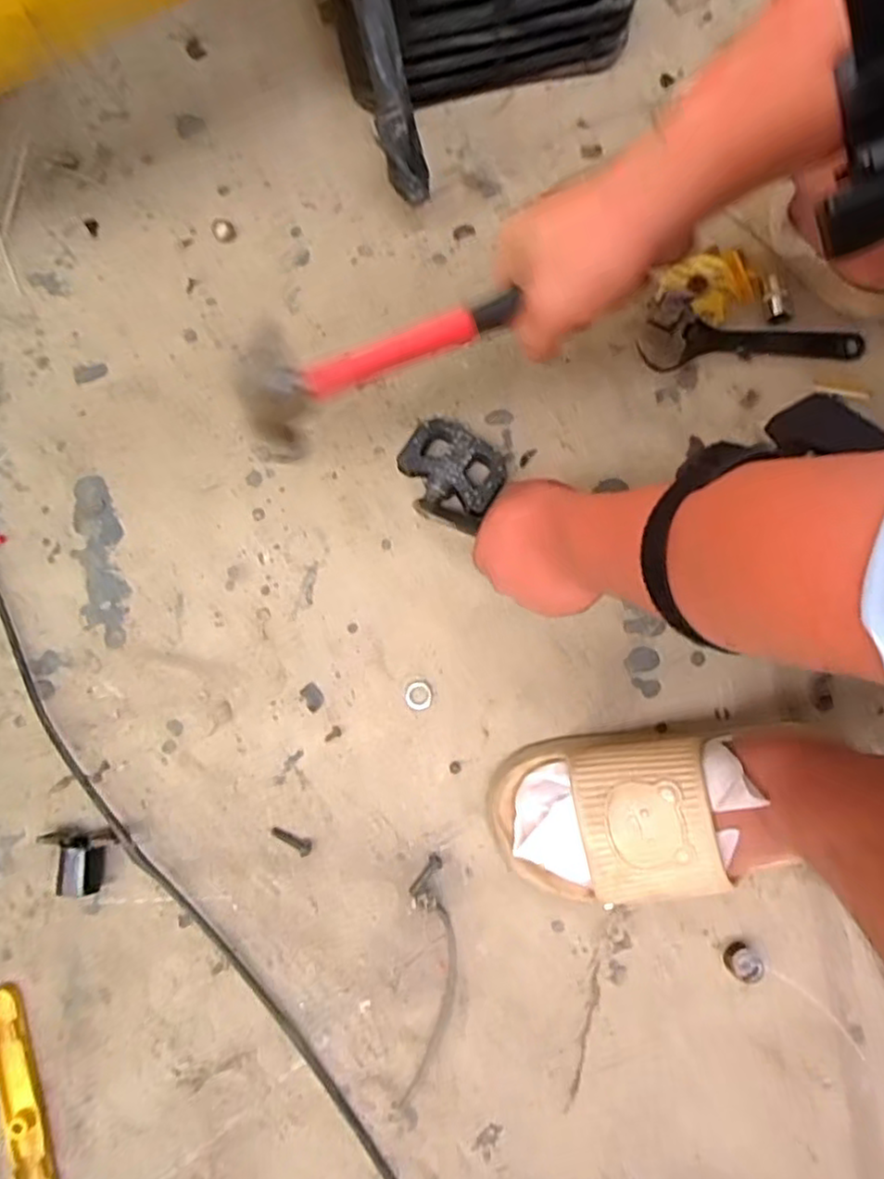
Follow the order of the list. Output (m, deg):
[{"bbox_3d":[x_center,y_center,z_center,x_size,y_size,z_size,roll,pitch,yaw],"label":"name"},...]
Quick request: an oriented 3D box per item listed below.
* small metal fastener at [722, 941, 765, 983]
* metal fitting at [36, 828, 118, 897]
[{"bbox_3d":[0.226,0.279,0.514,0.028,0.017,0.024,41,82,6],"label":"small metal fastener"},{"bbox_3d":[-0.273,0.205,0.517,0.056,0.027,0.044,-3,80,-1],"label":"metal fitting"}]

